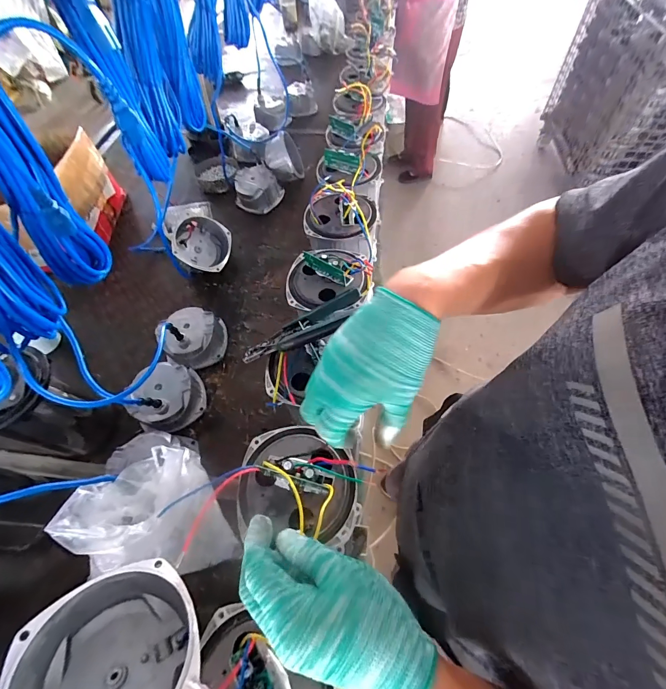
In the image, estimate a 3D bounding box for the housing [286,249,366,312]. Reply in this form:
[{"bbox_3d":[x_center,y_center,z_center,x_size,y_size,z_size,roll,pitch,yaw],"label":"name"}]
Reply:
[{"bbox_3d":[-0.010,-0.109,0.532,0.125,0.059,0.133,-2,58,2],"label":"housing"}]

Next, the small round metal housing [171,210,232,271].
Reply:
[{"bbox_3d":[-0.324,-0.256,0.836,0.134,0.118,0.139,-2,58,3],"label":"small round metal housing"}]

